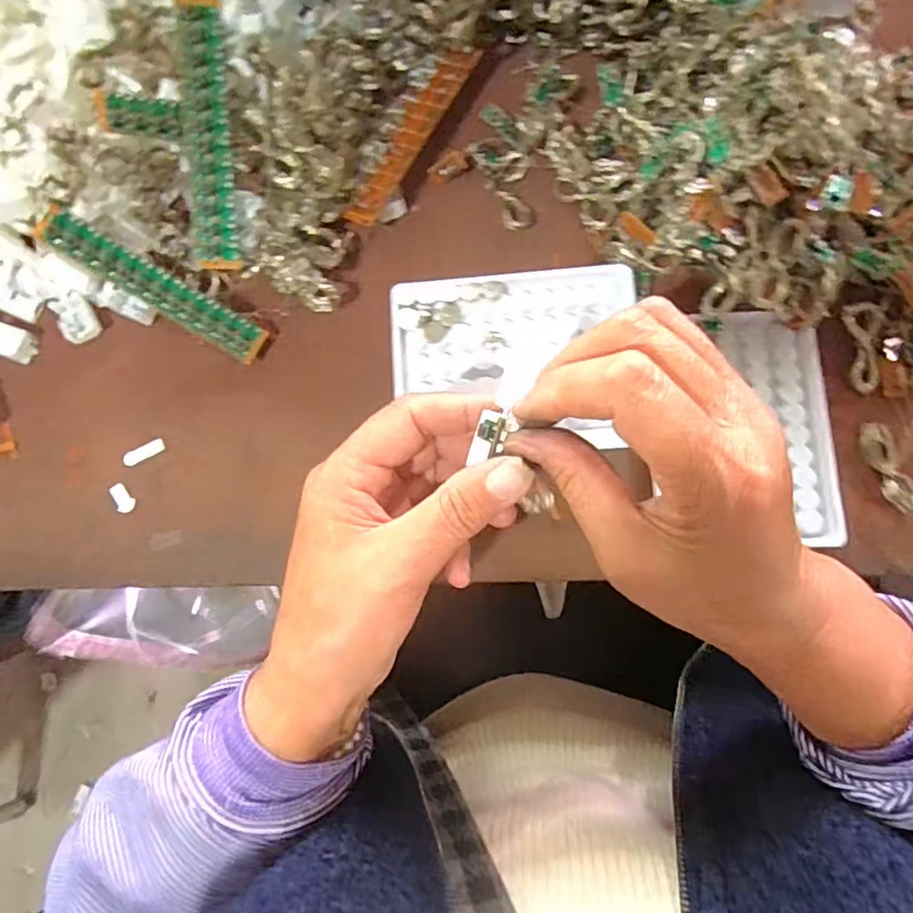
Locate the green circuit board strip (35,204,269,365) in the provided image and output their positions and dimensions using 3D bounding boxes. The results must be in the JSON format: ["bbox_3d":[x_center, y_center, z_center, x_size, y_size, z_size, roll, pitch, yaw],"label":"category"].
[{"bbox_3d":[-0.168,-0.095,0.333,0.126,0.012,0.021,32,86,-10],"label":"green circuit board strip"}]

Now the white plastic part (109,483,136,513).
[{"bbox_3d":[-0.193,0.024,0.343,0.009,0.004,0.018,-43,82,-2],"label":"white plastic part"}]

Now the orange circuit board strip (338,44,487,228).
[{"bbox_3d":[-0.026,-0.188,0.351,0.020,0.015,0.123,28,83,7],"label":"orange circuit board strip"}]

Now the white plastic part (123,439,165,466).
[{"bbox_3d":[-0.183,-0.002,0.349,0.025,0.004,0.008,-23,82,1],"label":"white plastic part"}]

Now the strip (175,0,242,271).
[{"bbox_3d":[-0.128,-0.164,0.309,0.019,0.013,0.126,0,101,4],"label":"strip"}]

